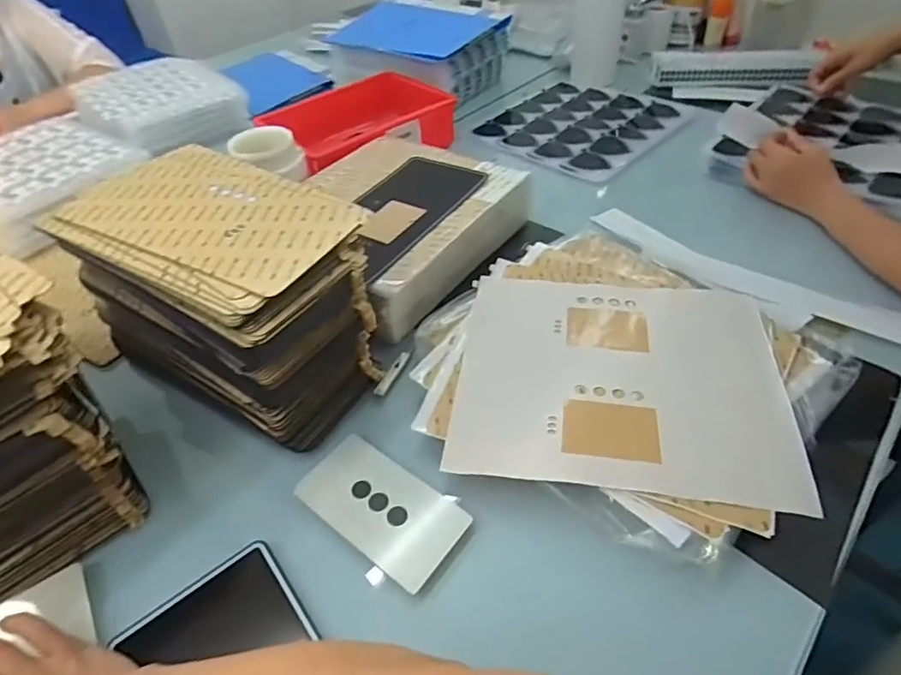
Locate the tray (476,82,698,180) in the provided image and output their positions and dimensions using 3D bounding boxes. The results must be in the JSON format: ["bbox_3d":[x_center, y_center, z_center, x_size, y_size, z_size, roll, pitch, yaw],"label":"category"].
[{"bbox_3d":[0.233,-0.396,0.973,0.304,0.014,0.322,33,55,32],"label":"tray"}]

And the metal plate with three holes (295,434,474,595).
[{"bbox_3d":[-0.062,0.146,0.463,0.147,0.004,0.076,28,57,30],"label":"metal plate with three holes"}]

